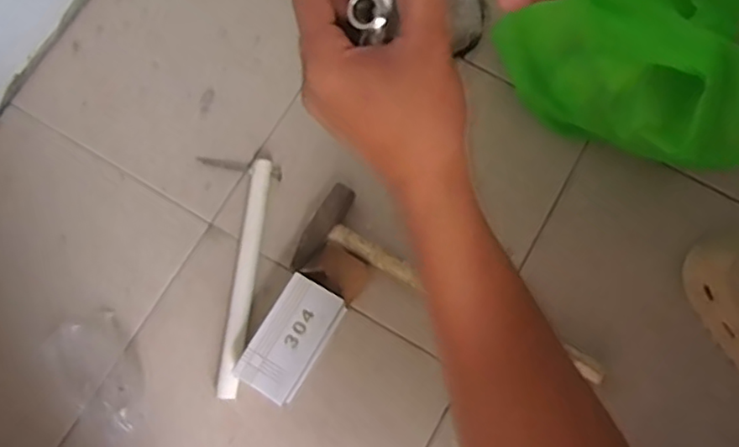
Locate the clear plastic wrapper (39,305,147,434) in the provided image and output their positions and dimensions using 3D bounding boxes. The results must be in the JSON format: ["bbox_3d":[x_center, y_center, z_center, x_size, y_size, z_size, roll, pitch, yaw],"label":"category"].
[{"bbox_3d":[-0.255,0.138,0.578,0.072,0.027,0.120,-38,79,-9],"label":"clear plastic wrapper"}]

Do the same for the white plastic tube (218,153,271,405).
[{"bbox_3d":[-0.125,0.050,0.618,0.024,0.022,0.235,5,76,1],"label":"white plastic tube"}]

